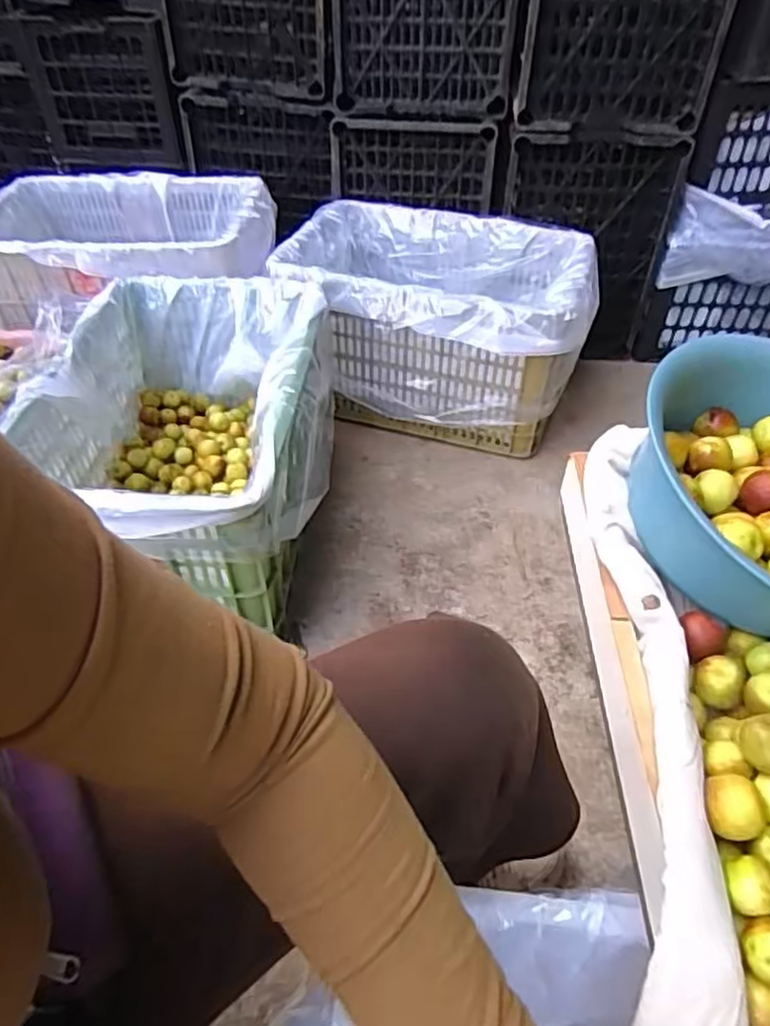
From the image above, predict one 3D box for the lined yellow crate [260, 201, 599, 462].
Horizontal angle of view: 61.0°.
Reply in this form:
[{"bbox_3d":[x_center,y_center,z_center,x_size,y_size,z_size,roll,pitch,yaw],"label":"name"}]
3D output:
[{"bbox_3d":[0.108,-0.379,1.343,0.578,0.322,0.411,19,48,16],"label":"lined yellow crate"}]

